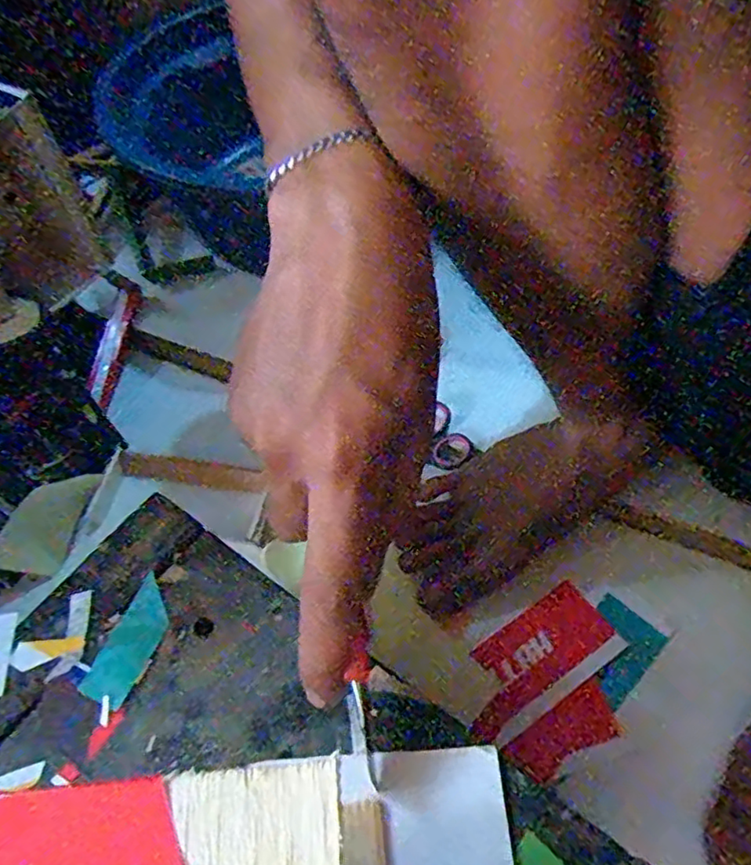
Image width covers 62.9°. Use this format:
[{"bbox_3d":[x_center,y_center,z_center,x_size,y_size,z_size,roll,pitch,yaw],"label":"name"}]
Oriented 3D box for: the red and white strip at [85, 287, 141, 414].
[{"bbox_3d":[-0.246,-0.080,0.570,0.018,0.021,0.110,15,85,12],"label":"red and white strip"}]

